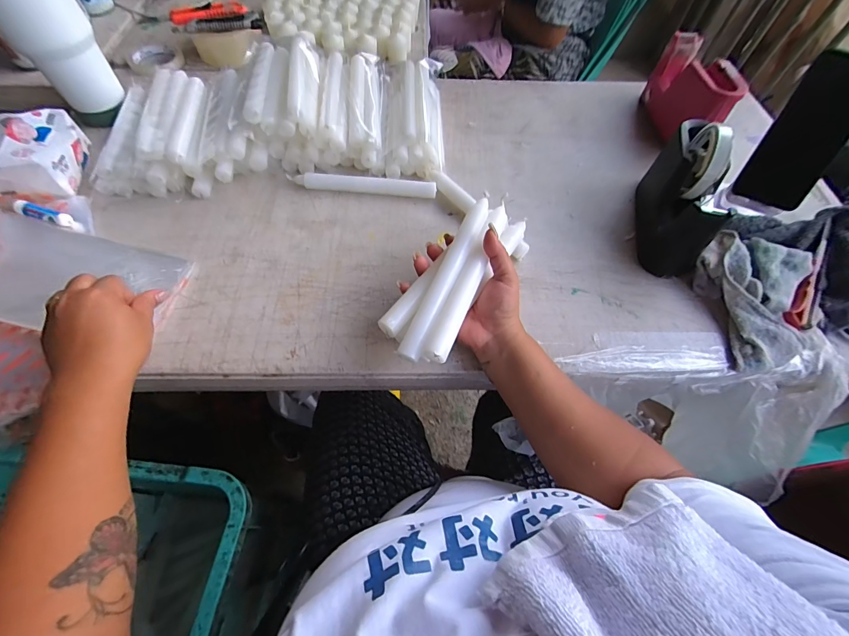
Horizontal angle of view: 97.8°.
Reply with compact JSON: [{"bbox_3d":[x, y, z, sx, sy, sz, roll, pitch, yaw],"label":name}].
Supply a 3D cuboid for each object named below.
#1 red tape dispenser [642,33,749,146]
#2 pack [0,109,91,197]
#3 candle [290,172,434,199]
[{"bbox_3d":[0.417,-0.354,0.591,0.064,0.102,0.177,4,60,0],"label":"red tape dispenser"},{"bbox_3d":[-0.517,-0.219,0.489,0.098,0.059,0.124,-9,61,-8],"label":"pack"},{"bbox_3d":[-0.086,-0.191,0.529,0.204,0.021,0.021,4,60,0],"label":"candle"}]

